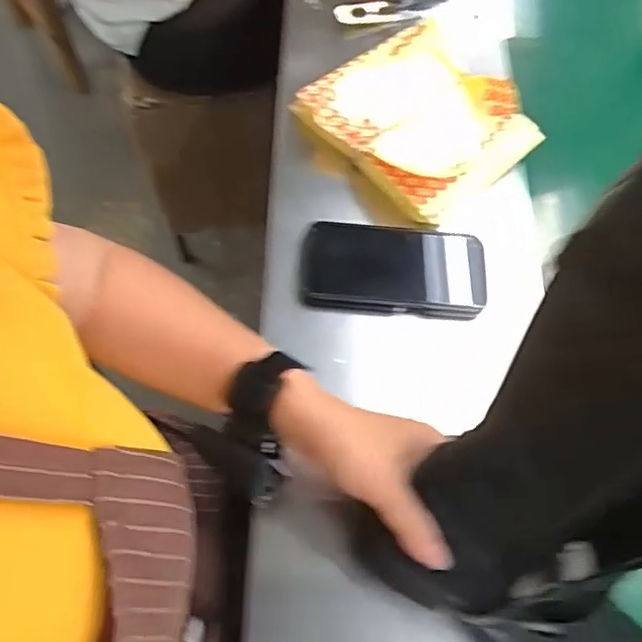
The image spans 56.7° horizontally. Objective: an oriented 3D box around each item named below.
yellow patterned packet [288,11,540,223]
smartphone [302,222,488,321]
[{"bbox_3d":[0.096,-0.202,0.581,0.169,0.047,0.192,-41,74,-17],"label":"yellow patterned packet"},{"bbox_3d":[0.066,-0.046,0.531,0.160,0.014,0.085,4,66,-1],"label":"smartphone"}]

